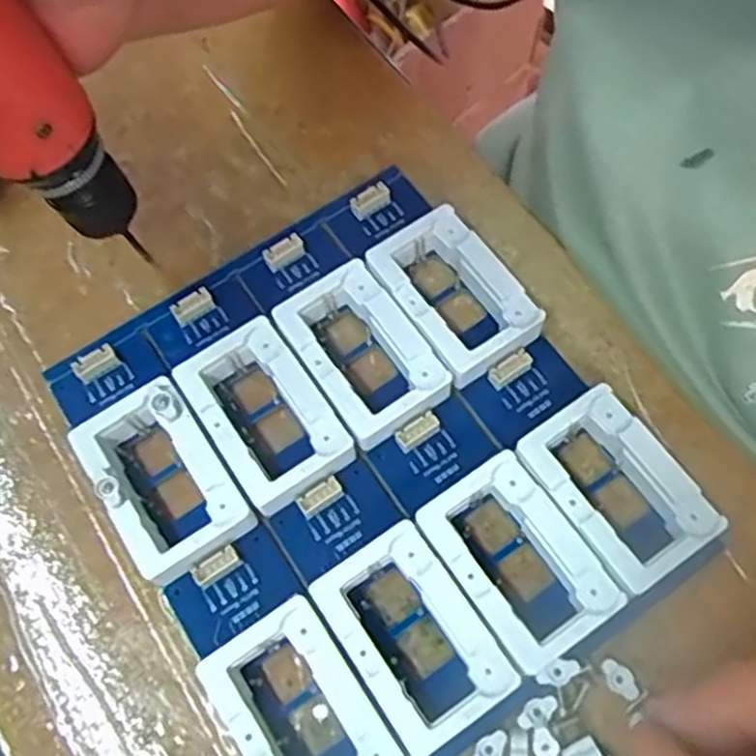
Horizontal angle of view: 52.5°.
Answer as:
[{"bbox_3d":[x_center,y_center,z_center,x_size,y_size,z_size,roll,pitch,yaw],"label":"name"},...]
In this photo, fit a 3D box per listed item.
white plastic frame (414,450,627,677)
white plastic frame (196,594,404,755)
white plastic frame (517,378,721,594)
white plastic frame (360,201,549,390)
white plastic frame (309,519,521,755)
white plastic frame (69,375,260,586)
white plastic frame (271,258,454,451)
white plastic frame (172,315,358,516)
[{"bbox_3d":[0.045,0.060,0.250,0.040,0.017,0.060,-33,70,-10],"label":"white plastic frame"},{"bbox_3d":[-0.023,0.104,0.235,0.040,0.017,0.060,-33,70,-10],"label":"white plastic frame"},{"bbox_3d":[0.079,0.037,0.257,0.040,0.019,0.060,-35,70,-10],"label":"white plastic frame"},{"bbox_3d":[0.028,-0.029,0.286,0.041,0.018,0.064,-32,70,-9],"label":"white plastic frame"},{"bbox_3d":[0.011,0.081,0.242,0.040,0.016,0.061,-33,70,-10],"label":"white plastic frame"},{"bbox_3d":[-0.073,0.036,0.263,0.039,0.020,0.062,-33,70,-10],"label":"white plastic frame"},{"bbox_3d":[-0.005,-0.008,0.278,0.041,0.017,0.063,-33,70,-10],"label":"white plastic frame"},{"bbox_3d":[-0.040,0.014,0.270,0.039,0.017,0.063,-32,70,-10],"label":"white plastic frame"}]

